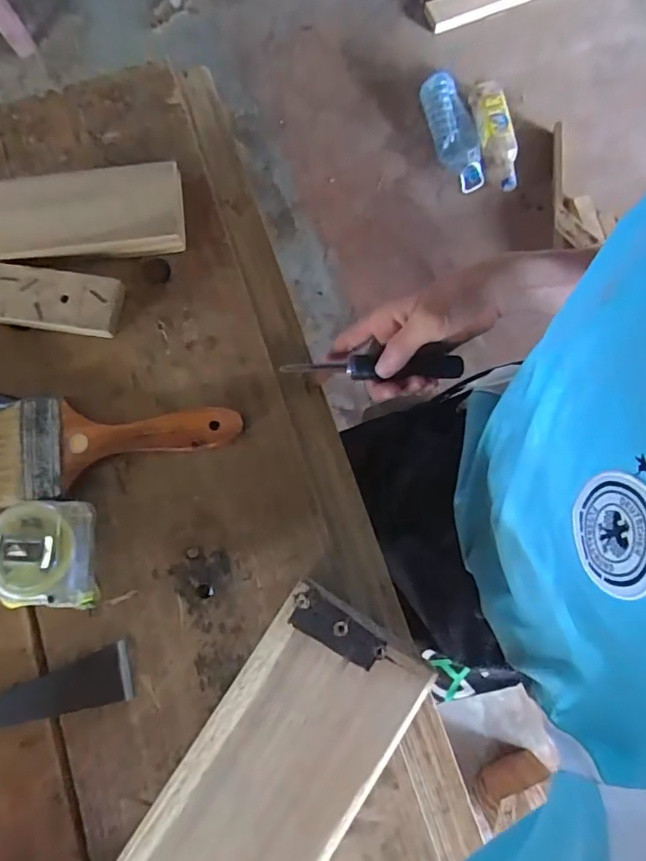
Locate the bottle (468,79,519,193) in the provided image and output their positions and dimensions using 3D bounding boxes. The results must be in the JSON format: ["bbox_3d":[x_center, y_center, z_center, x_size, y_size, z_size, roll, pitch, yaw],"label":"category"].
[{"bbox_3d":[0.428,-0.728,1.272,0.084,0.087,0.270,-12,79,-2],"label":"bottle"}]

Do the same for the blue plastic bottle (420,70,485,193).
[{"bbox_3d":[0.327,-0.738,1.268,0.107,0.089,0.285,-20,80,-4],"label":"blue plastic bottle"}]

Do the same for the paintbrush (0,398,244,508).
[{"bbox_3d":[-0.150,0.005,0.358,0.180,0.013,0.068,-10,79,-2],"label":"paintbrush"}]

